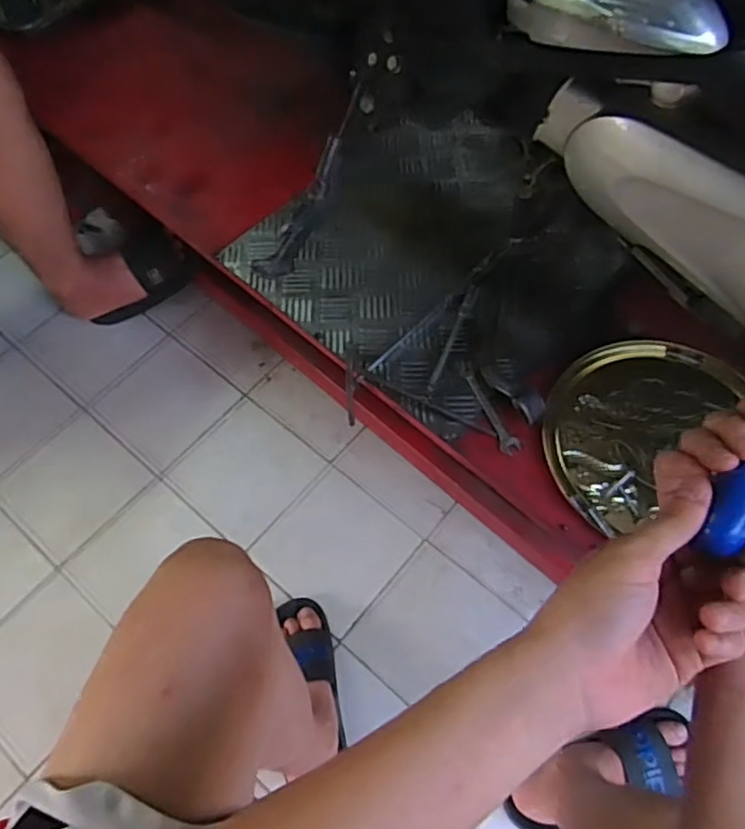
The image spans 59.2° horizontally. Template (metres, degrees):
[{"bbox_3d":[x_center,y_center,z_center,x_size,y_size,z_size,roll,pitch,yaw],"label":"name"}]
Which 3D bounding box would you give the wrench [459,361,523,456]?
[{"bbox_3d":[0.130,-0.010,0.743,0.020,0.011,0.129,-22,64,-9],"label":"wrench"}]

